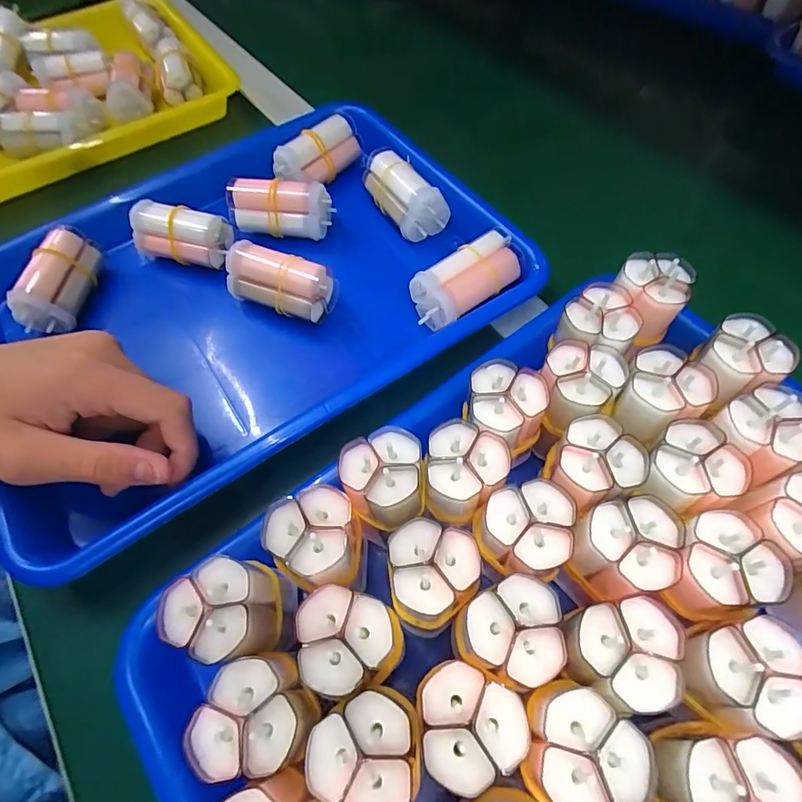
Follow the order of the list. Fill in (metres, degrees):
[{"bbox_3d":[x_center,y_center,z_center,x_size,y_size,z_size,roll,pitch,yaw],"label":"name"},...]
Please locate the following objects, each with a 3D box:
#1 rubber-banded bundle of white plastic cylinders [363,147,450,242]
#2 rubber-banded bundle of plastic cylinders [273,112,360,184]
[{"bbox_3d":[0.001,-0.145,0.342,0.028,0.037,0.068,-32,63,-14],"label":"rubber-banded bundle of white plastic cylinders"},{"bbox_3d":[-0.061,-0.188,0.365,0.029,0.027,0.067,37,68,21],"label":"rubber-banded bundle of plastic cylinders"}]

